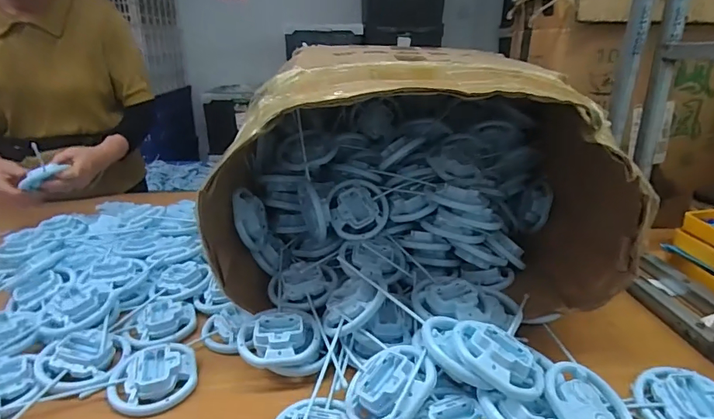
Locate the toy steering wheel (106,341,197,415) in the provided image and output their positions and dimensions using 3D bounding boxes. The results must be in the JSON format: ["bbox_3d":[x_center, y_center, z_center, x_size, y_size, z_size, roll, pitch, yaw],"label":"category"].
[{"bbox_3d":[-0.253,0.206,0.541,0.099,0.029,0.093,-11,24,-25],"label":"toy steering wheel"}]

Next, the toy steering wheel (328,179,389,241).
[{"bbox_3d":[0.002,-0.001,0.718,0.102,0.022,0.097,2,74,-8],"label":"toy steering wheel"}]

